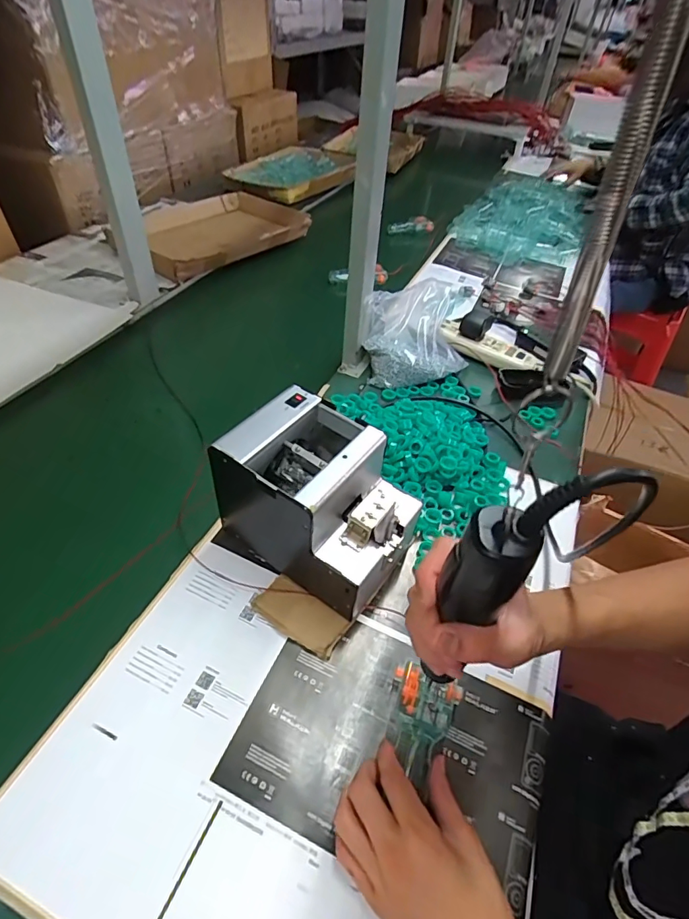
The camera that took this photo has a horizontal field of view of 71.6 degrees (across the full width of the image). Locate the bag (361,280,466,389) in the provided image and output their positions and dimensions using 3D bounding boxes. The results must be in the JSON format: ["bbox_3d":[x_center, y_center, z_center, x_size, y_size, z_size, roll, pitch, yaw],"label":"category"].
[{"bbox_3d":[0.122,-0.206,0.785,0.138,0.110,0.195,34,52,25],"label":"bag"}]

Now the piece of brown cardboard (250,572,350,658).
[{"bbox_3d":[-0.046,0.161,0.497,0.094,0.009,0.048,28,50,21],"label":"piece of brown cardboard"}]

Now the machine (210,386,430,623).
[{"bbox_3d":[-0.026,0.045,0.507,0.184,0.152,0.131,27,50,20],"label":"machine"}]

